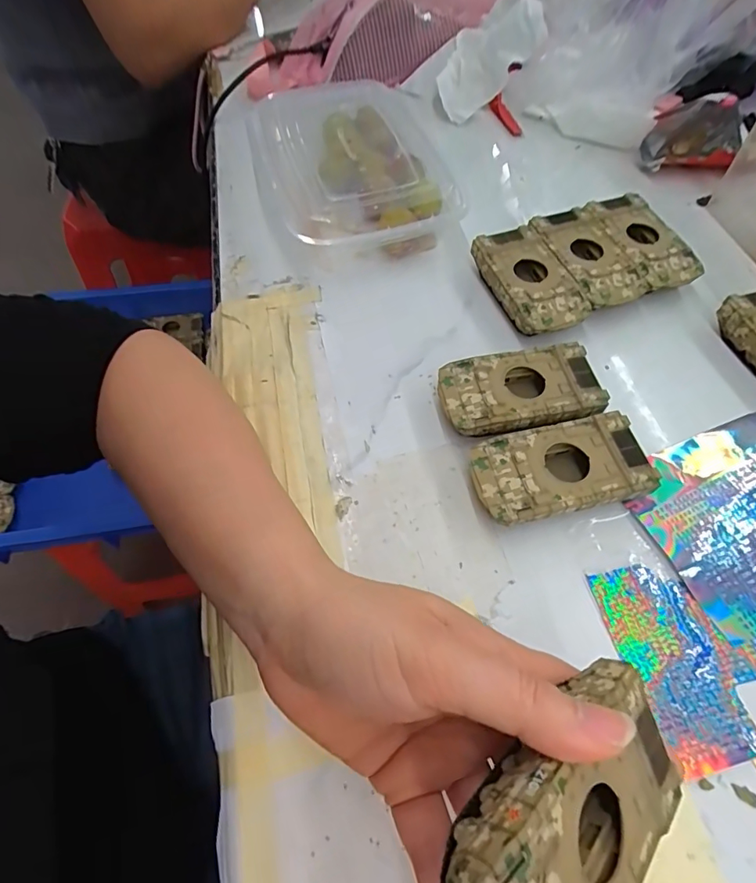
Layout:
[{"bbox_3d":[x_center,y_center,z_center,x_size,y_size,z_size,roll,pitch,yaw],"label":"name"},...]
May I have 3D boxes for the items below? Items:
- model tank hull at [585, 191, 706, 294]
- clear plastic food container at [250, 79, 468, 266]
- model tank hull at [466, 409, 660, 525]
[{"bbox_3d":[0.202,-0.151,0.375,0.051,0.026,0.093,-17,60,-9],"label":"model tank hull"},{"bbox_3d":[-0.028,-0.235,0.412,0.143,0.049,0.222,-15,60,-8],"label":"clear plastic food container"},{"bbox_3d":[0.102,0.018,0.277,0.095,0.024,0.052,-12,60,-6],"label":"model tank hull"}]

